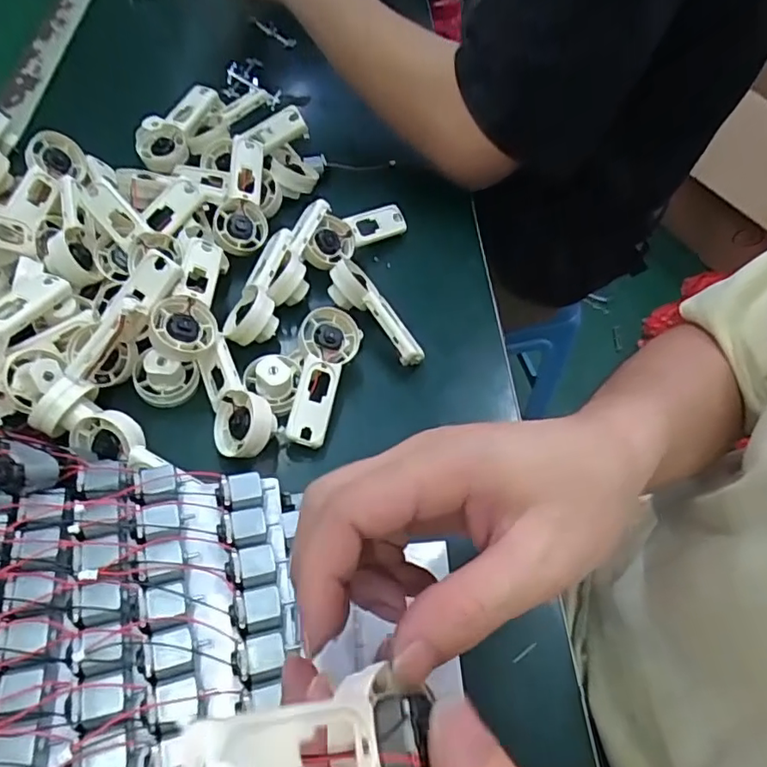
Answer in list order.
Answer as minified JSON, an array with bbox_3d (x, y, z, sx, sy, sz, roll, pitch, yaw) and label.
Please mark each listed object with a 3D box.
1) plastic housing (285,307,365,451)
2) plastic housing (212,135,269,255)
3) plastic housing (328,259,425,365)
[{"bbox_3d":[-0.041,-0.005,0.365,0.039,0.016,0.093,19,64,-15],"label":"plastic housing"},{"bbox_3d":[-0.106,-0.143,0.427,0.037,0.022,0.091,3,80,-3],"label":"plastic housing"},{"bbox_3d":[-0.007,-0.052,0.393,0.028,0.025,0.088,-28,63,-21],"label":"plastic housing"}]

